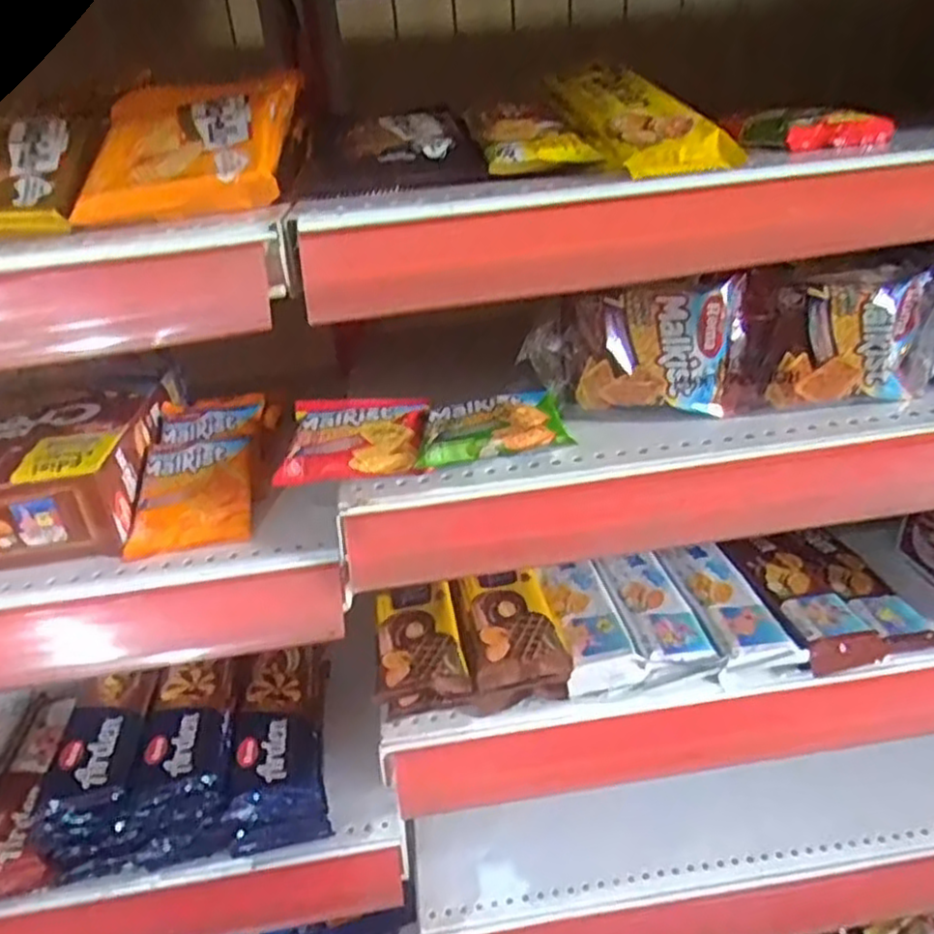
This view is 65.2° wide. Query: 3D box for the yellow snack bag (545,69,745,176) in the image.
[{"bbox_3d":[0.093,-0.200,0.412,0.064,0.045,0.184,-5,27,1],"label":"yellow snack bag"}]

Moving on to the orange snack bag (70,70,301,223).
[{"bbox_3d":[-0.150,-0.179,0.413,0.102,0.035,0.144,-8,51,-4],"label":"orange snack bag"}]

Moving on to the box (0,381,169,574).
[{"bbox_3d":[-0.285,0.003,0.464,0.159,0.054,0.151,-8,27,-4],"label":"box"}]

